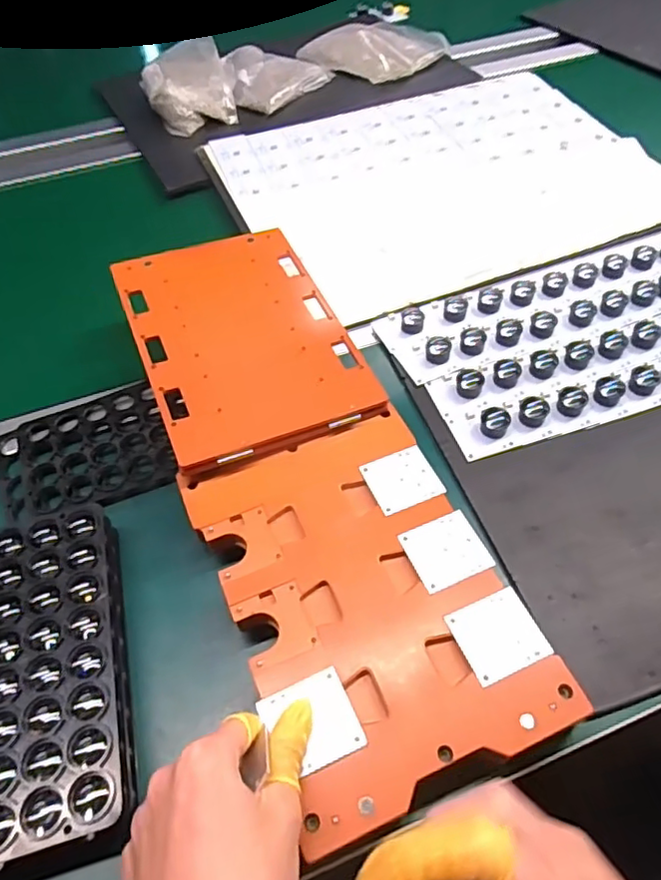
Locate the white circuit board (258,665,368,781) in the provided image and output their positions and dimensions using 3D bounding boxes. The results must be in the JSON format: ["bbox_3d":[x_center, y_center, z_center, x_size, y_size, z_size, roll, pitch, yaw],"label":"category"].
[{"bbox_3d":[-0.010,0.153,0.324,0.046,0.004,0.044,-22,56,-12],"label":"white circuit board"}]

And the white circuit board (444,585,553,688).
[{"bbox_3d":[0.098,0.113,0.348,0.047,0.004,0.044,-21,56,-12],"label":"white circuit board"}]

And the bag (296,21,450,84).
[{"bbox_3d":[0.062,-0.576,0.875,0.166,0.027,0.164,-34,60,-20],"label":"bag"}]

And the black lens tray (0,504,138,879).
[{"bbox_3d":[-0.175,0.140,0.357,0.101,0.046,0.202,-14,55,-7],"label":"black lens tray"}]

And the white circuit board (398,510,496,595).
[{"bbox_3d":[0.074,0.070,0.381,0.046,0.004,0.044,-21,56,-12],"label":"white circuit board"}]

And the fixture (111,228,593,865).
[{"bbox_3d":[-0.025,0.005,0.425,0.160,0.021,0.449,-21,60,-12],"label":"fixture"}]

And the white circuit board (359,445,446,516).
[{"bbox_3d":[0.050,0.027,0.417,0.046,0.004,0.044,-20,56,-11],"label":"white circuit board"}]

